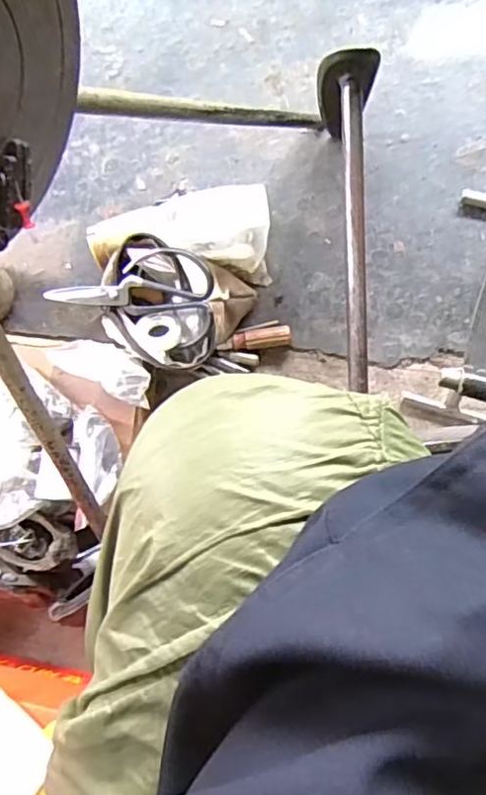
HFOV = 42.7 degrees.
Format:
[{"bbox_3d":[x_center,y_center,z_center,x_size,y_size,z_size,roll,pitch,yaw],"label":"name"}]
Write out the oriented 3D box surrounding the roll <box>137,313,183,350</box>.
[{"bbox_3d":[-0.085,-0.066,0.619,0.047,0.013,0.037,31,89,9],"label":"roll"}]

